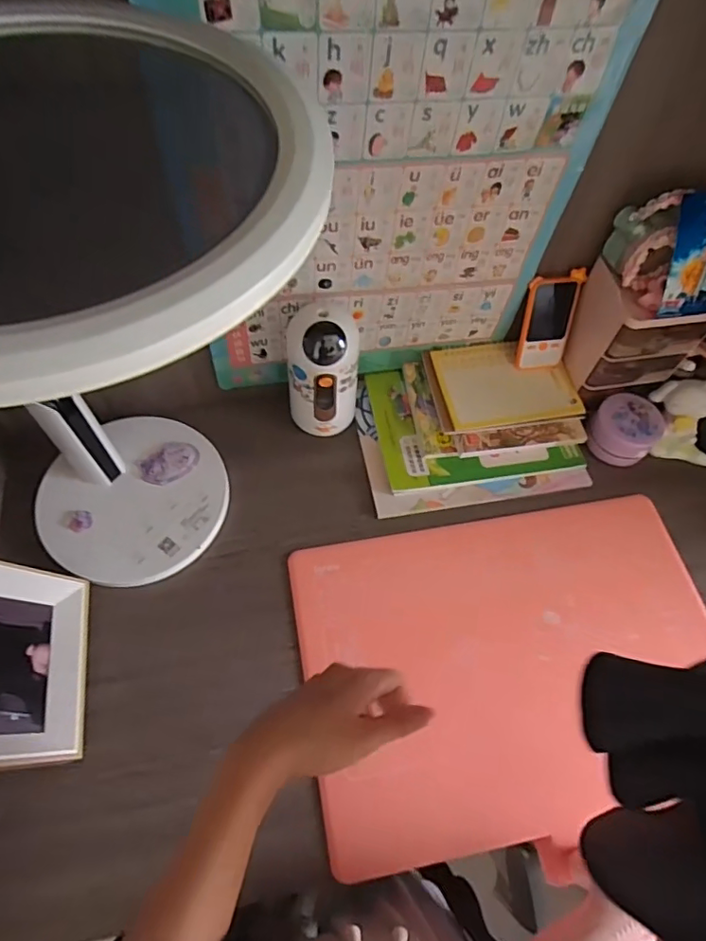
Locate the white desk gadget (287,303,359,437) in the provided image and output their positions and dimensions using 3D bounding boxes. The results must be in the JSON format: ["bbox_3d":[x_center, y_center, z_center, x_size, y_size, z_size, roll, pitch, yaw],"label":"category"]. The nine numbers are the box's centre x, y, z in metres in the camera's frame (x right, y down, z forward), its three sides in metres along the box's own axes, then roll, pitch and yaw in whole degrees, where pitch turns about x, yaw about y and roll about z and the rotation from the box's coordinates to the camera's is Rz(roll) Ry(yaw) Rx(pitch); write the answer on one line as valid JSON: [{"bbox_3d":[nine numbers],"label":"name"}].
[{"bbox_3d":[-0.037,-0.119,0.640,0.080,0.173,0.085,-4,61,-5],"label":"white desk gadget"}]

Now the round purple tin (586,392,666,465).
[{"bbox_3d":[0.354,-0.054,0.699,0.079,0.057,0.075,1,61,-2],"label":"round purple tin"}]

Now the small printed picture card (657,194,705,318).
[{"bbox_3d":[0.374,-0.227,0.568,0.083,0.118,0.011,-9,21,-14],"label":"small printed picture card"}]

